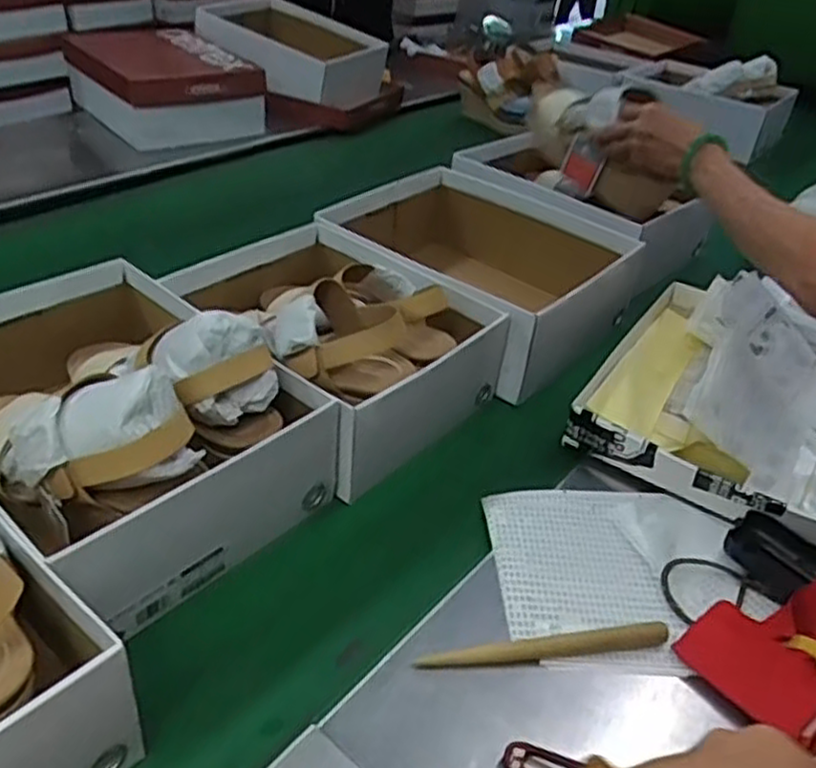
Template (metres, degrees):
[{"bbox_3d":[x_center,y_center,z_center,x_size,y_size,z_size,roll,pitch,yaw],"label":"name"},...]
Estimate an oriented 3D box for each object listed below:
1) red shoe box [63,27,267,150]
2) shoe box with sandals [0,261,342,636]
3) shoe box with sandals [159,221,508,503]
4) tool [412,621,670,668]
[{"bbox_3d":[-0.440,-0.539,1.363,0.272,0.113,0.310,-17,44,-34],"label":"red shoe box"},{"bbox_3d":[-0.242,0.011,0.592,0.306,0.144,0.234,31,42,31],"label":"shoe box with sandals"},{"bbox_3d":[-0.076,-0.063,0.761,0.209,0.135,0.335,-19,46,-36],"label":"shoe box with sandals"},{"bbox_3d":[0.095,0.181,0.516,0.175,0.014,0.016,2,37,-14],"label":"tool"}]

